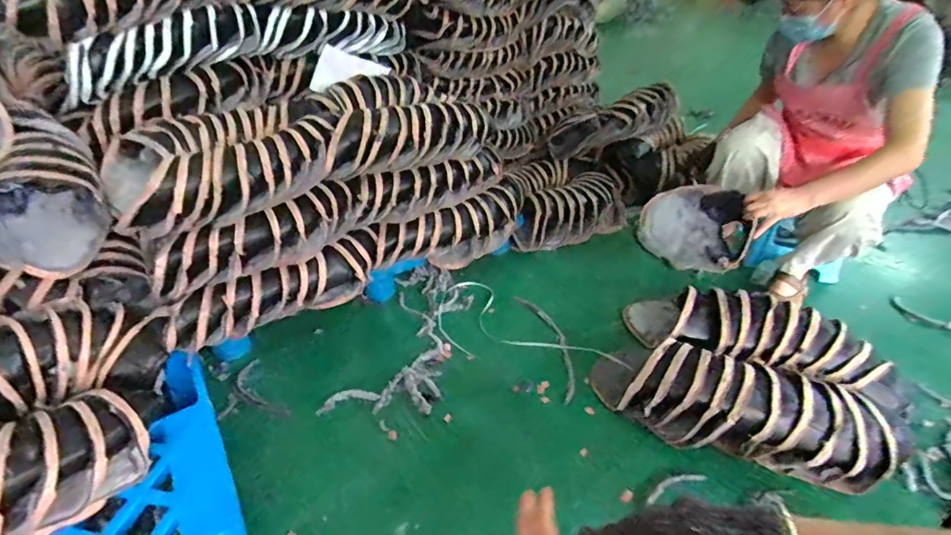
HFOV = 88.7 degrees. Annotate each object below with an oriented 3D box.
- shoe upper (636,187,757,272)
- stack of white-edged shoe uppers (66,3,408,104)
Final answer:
[{"bbox_3d":[0.519,-0.100,1.153,0.242,0.143,0.165,23,44,29],"label":"shoe upper"},{"bbox_3d":[-0.622,-0.648,1.386,0.946,0.166,0.138,-20,41,-22],"label":"stack of white-edged shoe uppers"}]

